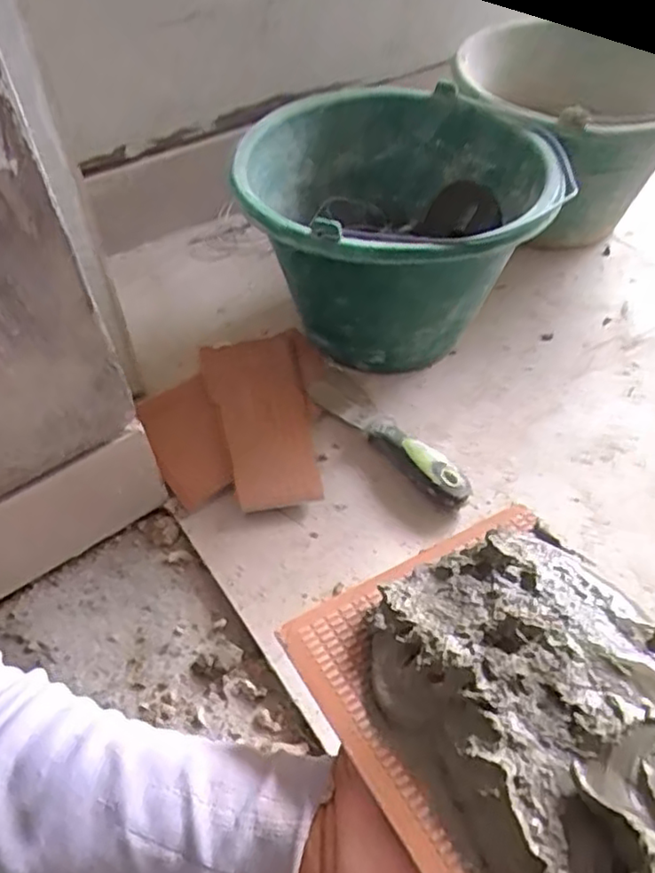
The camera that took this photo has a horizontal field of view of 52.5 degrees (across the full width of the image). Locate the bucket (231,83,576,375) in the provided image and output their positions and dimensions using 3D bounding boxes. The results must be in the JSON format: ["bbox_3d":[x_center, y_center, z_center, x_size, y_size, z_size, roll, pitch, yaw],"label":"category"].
[{"bbox_3d":[0.049,-0.187,0.611,0.233,0.192,0.283,-9,51,-5],"label":"bucket"}]

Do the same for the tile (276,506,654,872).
[{"bbox_3d":[0.083,0.099,0.221,0.126,0.060,0.190,-26,54,-18],"label":"tile"}]

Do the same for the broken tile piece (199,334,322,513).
[{"bbox_3d":[-0.060,-0.019,0.605,0.086,0.015,0.191,-13,56,-6],"label":"broken tile piece"}]

